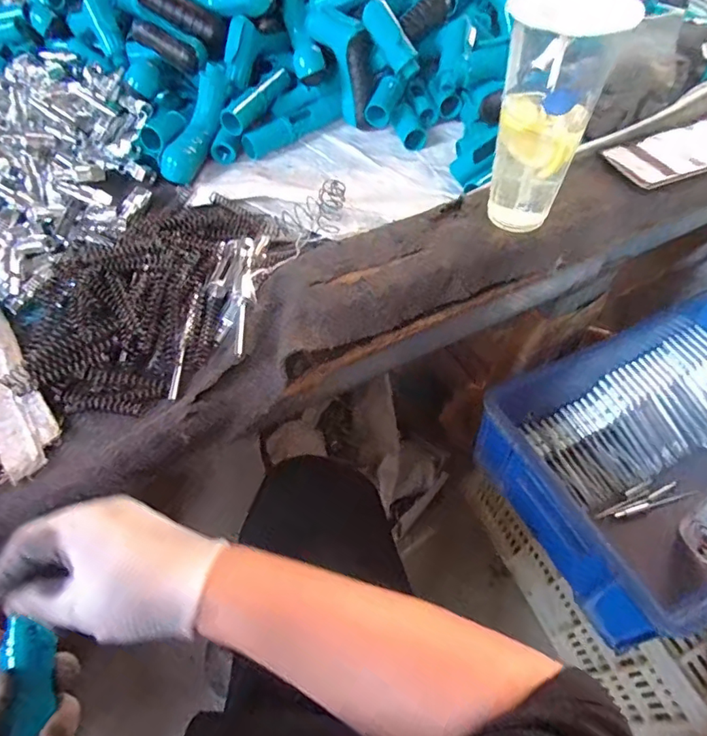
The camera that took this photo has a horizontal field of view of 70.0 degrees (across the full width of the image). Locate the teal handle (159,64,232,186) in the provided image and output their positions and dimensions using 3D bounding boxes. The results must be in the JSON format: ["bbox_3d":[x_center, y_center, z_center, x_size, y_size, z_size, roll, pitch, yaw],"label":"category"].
[{"bbox_3d":[-0.181,-0.281,0.588,0.031,0.032,0.148,20,82,12],"label":"teal handle"}]

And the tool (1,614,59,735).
[{"bbox_3d":[-0.205,0.229,0.317,0.024,0.016,0.127,-8,68,-6],"label":"tool"}]

